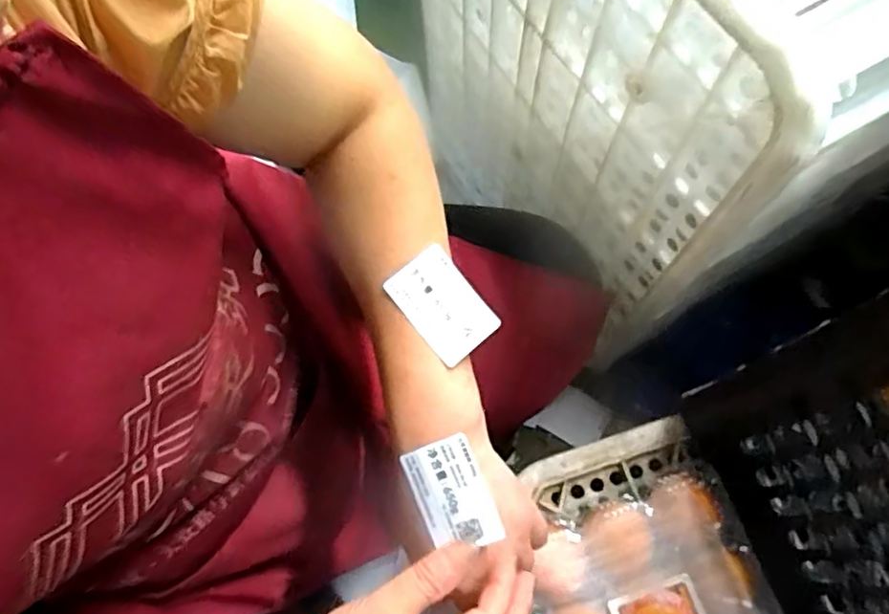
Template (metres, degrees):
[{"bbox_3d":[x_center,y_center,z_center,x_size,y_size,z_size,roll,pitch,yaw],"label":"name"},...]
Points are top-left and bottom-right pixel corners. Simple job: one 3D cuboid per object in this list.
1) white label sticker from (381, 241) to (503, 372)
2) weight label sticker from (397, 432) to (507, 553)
[{"bbox_3d":[0.002,0.000,0.347,0.040,0.004,0.056,-39,92,-14],"label":"white label sticker"},{"bbox_3d":[0.004,0.105,0.334,0.038,0.004,0.054,-21,85,12],"label":"weight label sticker"}]

